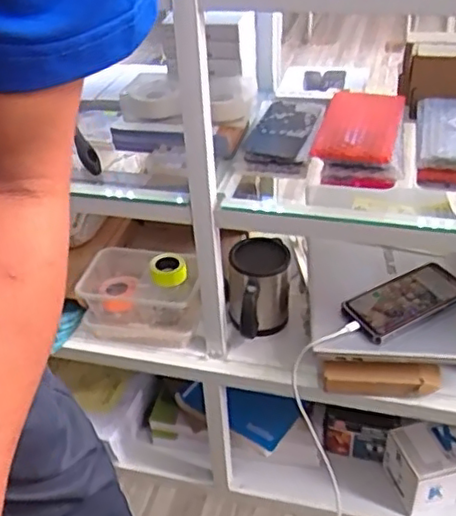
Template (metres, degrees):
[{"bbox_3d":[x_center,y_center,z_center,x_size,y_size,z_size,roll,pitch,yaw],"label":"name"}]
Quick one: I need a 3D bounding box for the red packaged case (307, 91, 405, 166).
[{"bbox_3d":[0.171,-0.173,0.827,0.101,0.019,0.187,7,37,15],"label":"red packaged case"}]

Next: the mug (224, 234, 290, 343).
[{"bbox_3d":[0.043,0.058,0.922,0.086,0.128,0.118,1,36,6],"label":"mug"}]

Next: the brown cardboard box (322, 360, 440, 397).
[{"bbox_3d":[0.195,0.151,0.817,0.144,0.043,0.026,0,36,6],"label":"brown cardboard box"}]

